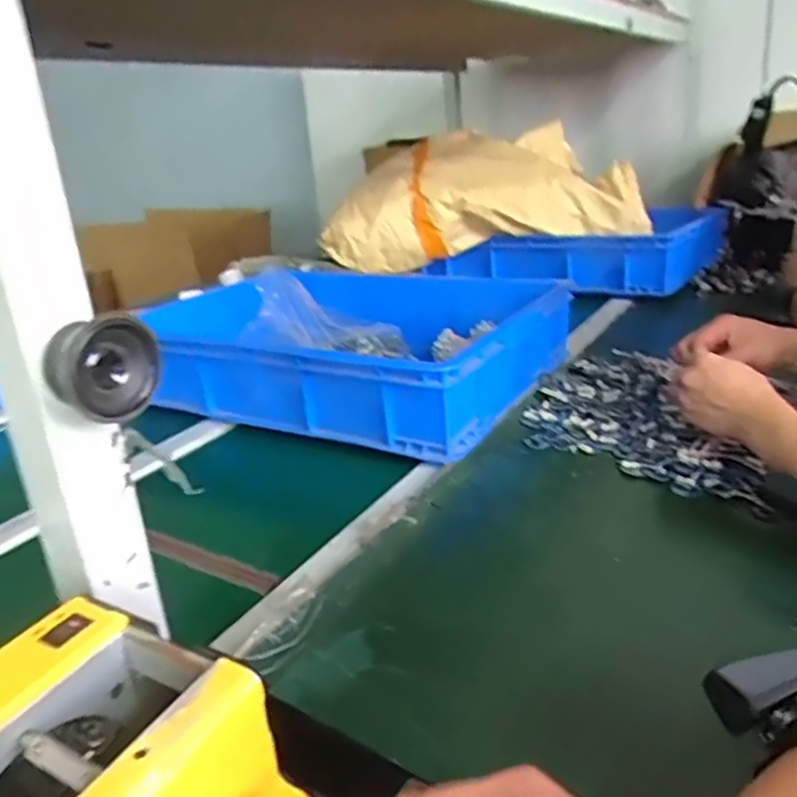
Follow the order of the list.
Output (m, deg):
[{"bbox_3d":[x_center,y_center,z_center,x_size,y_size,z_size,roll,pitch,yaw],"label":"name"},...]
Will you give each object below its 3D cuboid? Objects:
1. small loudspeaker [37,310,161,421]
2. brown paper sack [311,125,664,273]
[{"bbox_3d":[-0.149,-0.018,0.340,0.033,0.047,0.050,13,28,36],"label":"small loudspeaker"},{"bbox_3d":[0.192,-0.462,1.524,0.670,0.236,0.369,-2,22,6],"label":"brown paper sack"}]

